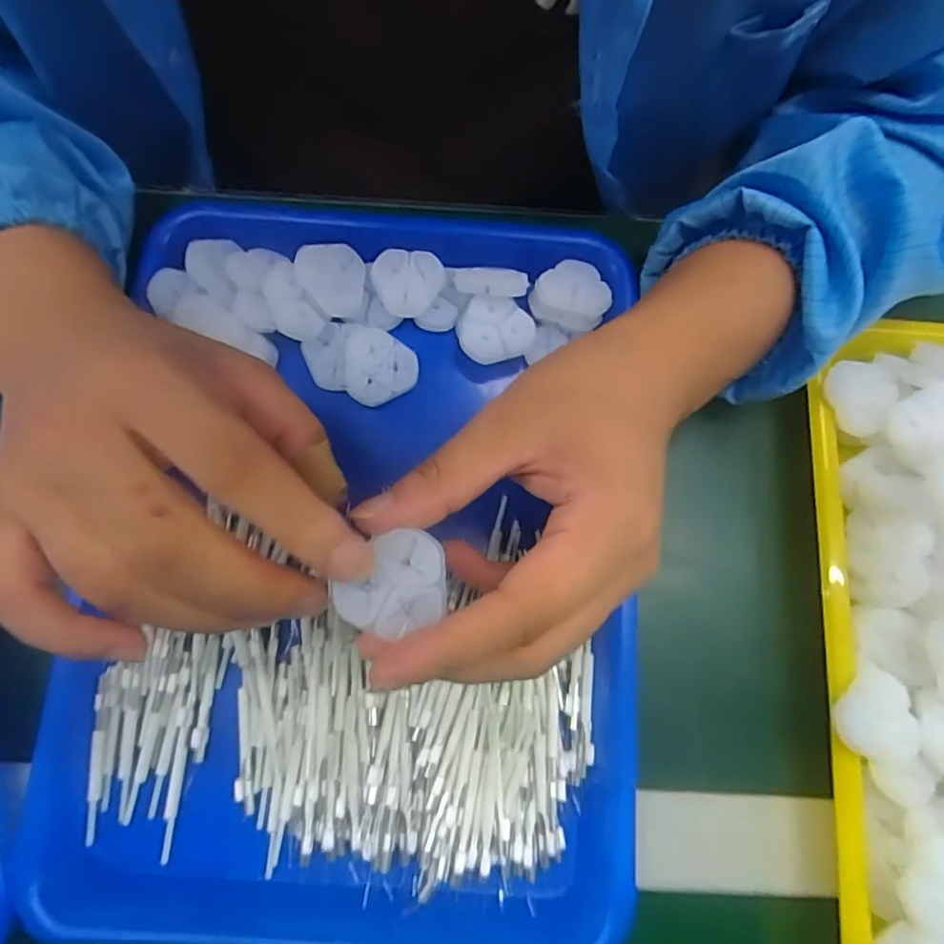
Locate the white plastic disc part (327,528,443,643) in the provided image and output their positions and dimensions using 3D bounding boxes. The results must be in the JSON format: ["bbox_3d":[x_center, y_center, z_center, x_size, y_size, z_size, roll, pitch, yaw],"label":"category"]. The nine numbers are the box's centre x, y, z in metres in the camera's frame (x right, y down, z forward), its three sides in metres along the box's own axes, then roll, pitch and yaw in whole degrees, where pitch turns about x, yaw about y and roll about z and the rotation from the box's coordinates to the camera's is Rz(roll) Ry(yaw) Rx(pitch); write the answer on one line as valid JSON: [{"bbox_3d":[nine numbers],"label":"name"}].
[{"bbox_3d":[-0.027,0.036,0.192,0.035,0.004,0.031,-2,78,-2],"label":"white plastic disc part"}]

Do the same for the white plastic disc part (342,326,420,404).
[{"bbox_3d":[-0.046,-0.052,0.299,0.035,0.010,0.038,6,78,0],"label":"white plastic disc part"}]

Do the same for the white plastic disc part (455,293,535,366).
[{"bbox_3d":[0.012,-0.072,0.302,0.038,0.009,0.034,4,78,-1],"label":"white plastic disc part"}]

